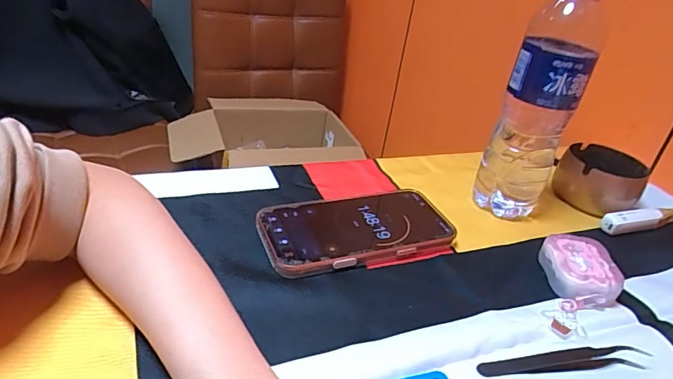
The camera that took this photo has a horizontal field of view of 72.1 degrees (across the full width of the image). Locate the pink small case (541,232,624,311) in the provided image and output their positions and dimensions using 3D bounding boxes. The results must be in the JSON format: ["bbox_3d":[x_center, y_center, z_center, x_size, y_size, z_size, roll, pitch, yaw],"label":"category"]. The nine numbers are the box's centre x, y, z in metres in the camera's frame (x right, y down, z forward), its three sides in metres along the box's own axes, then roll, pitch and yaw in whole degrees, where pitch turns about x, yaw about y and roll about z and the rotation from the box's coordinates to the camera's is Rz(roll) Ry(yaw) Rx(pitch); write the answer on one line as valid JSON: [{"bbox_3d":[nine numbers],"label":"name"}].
[{"bbox_3d":[0.203,0.067,0.383,0.050,0.024,0.066,7,31,-2],"label":"pink small case"}]

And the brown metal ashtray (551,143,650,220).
[{"bbox_3d":[0.290,-0.013,0.511,0.086,0.045,0.085,26,36,28],"label":"brown metal ashtray"}]

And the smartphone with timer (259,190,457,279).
[{"bbox_3d":[0.017,0.036,0.403,0.162,0.016,0.080,-7,34,-22],"label":"smartphone with timer"}]

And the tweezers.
[{"bbox_3d":[0.152,0.113,0.309,0.118,0.011,0.011,1,32,-10],"label":"tweezers"}]

